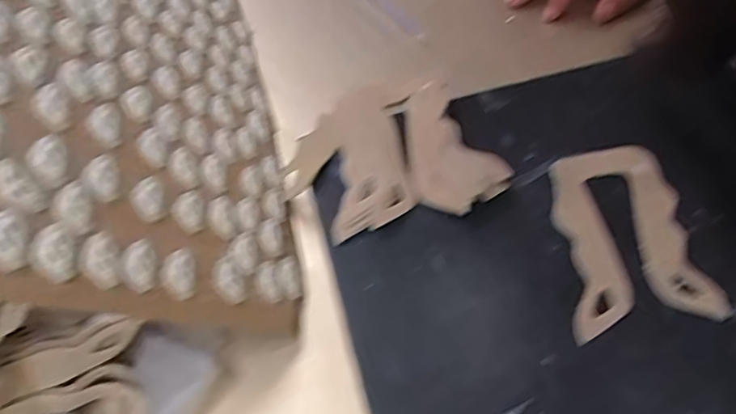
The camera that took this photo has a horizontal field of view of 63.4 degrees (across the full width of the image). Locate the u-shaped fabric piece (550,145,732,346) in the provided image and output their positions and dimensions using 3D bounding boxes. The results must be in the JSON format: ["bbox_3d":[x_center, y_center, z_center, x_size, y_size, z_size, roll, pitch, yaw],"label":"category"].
[{"bbox_3d":[0.153,0.016,0.363,0.083,0.004,0.116,-9,61,-1],"label":"u-shaped fabric piece"}]

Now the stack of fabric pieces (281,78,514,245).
[{"bbox_3d":[0.012,-0.042,0.396,0.130,0.027,0.116,-11,59,-3],"label":"stack of fabric pieces"}]

